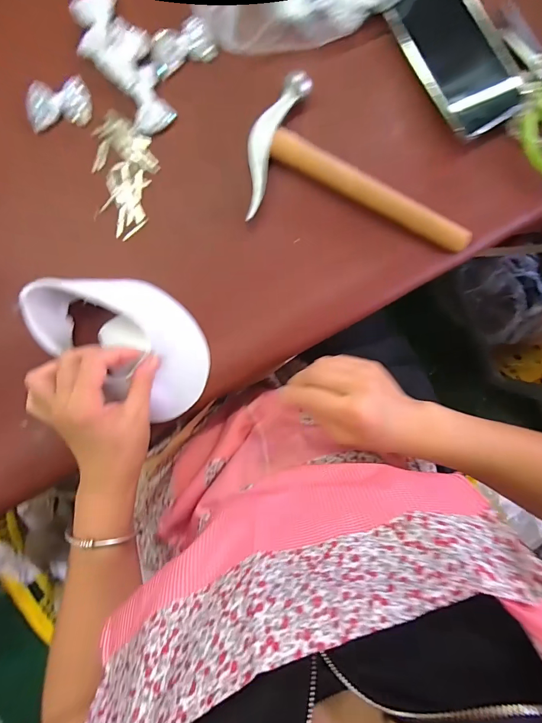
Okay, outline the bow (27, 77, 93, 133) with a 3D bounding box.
[{"bbox_3d":[-0.209,-0.254,0.354,0.059,0.011,0.042,-12,96,-1],"label":"bow"}]

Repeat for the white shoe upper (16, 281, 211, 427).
[{"bbox_3d":[-0.141,-0.020,0.354,0.174,0.059,0.113,44,94,-7],"label":"white shoe upper"}]

